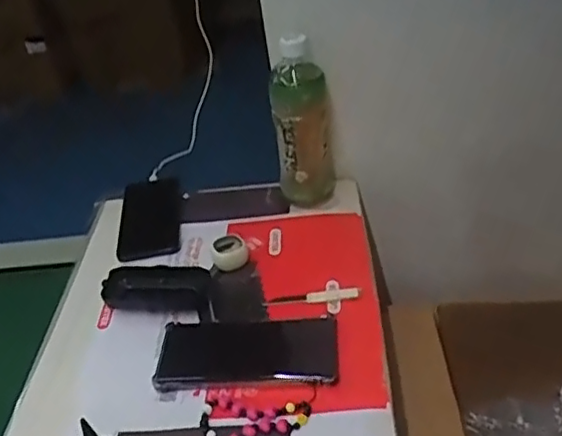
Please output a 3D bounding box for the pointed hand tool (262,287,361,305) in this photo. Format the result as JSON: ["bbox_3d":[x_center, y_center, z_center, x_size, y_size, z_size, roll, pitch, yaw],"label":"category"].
[{"bbox_3d":[0.032,0.081,0.636,0.098,0.008,0.014,-7,36,1],"label":"pointed hand tool"}]

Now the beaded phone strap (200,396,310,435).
[{"bbox_3d":[-0.023,0.171,0.522,0.089,0.005,0.046,0,36,11],"label":"beaded phone strap"}]

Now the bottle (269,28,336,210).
[{"bbox_3d":[0.024,-0.109,0.726,0.062,0.203,0.063,-5,36,3],"label":"bottle"}]

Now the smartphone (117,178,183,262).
[{"bbox_3d":[-0.162,-0.005,0.776,0.073,0.010,0.158,-9,36,-2],"label":"smartphone"}]

